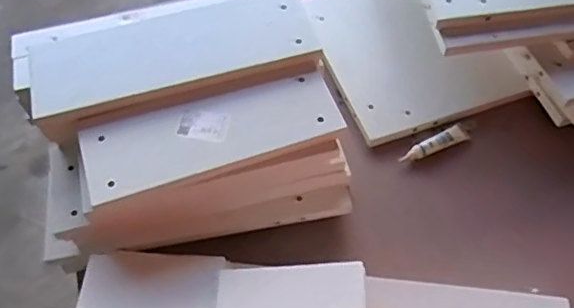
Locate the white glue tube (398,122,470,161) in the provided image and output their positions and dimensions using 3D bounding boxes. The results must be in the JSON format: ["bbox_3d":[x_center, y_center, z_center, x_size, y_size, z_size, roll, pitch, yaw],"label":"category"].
[{"bbox_3d":[0.218,-0.016,0.834,0.117,0.019,0.022,-24,60,-13],"label":"white glue tube"}]

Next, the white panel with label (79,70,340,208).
[{"bbox_3d":[-0.086,-0.027,0.674,0.293,0.022,0.097,-17,58,-9],"label":"white panel with label"}]

